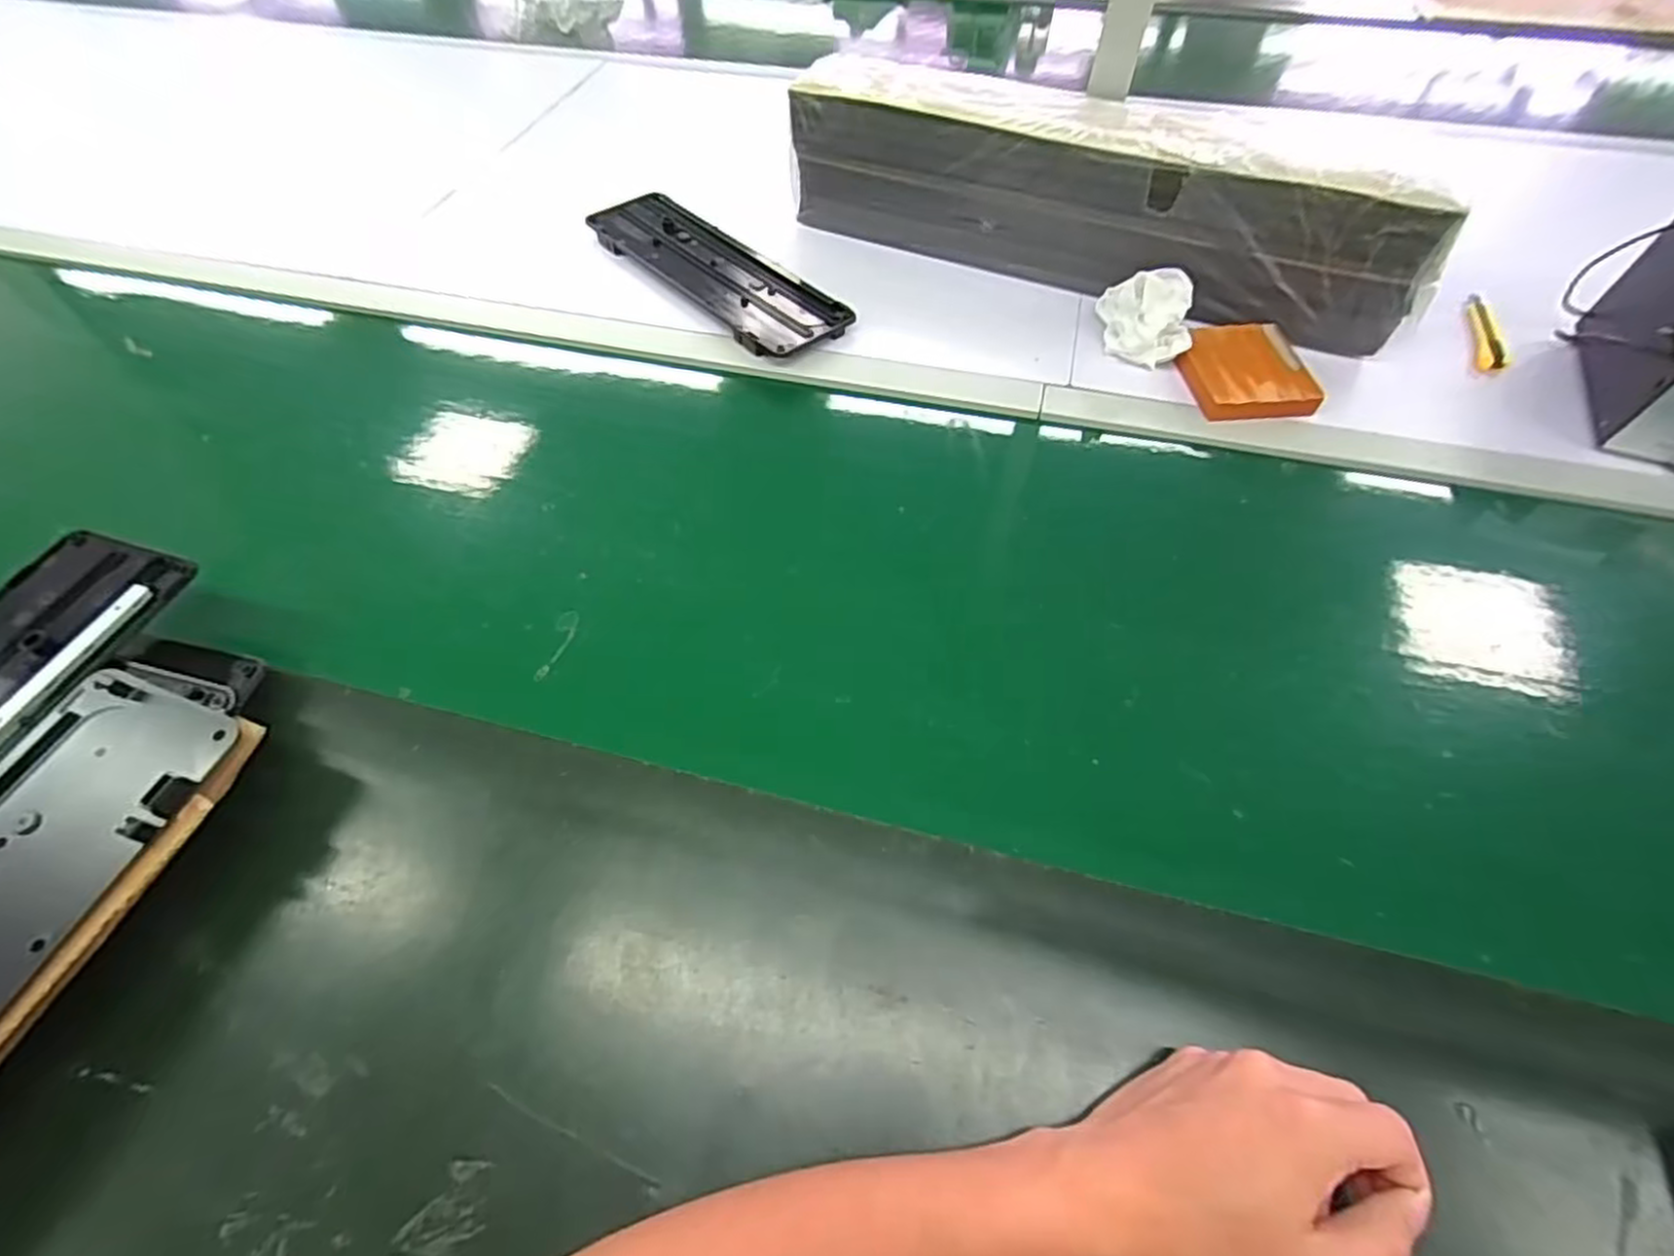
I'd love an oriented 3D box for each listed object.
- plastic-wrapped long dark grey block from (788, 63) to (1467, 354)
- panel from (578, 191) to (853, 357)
[{"bbox_3d":[0.246,-0.428,0.704,0.616,0.167,0.079,22,55,14],"label":"plastic-wrapped long dark grey block"},{"bbox_3d":[-0.136,-0.385,0.757,0.105,0.020,0.353,-39,64,-23],"label":"panel"}]

